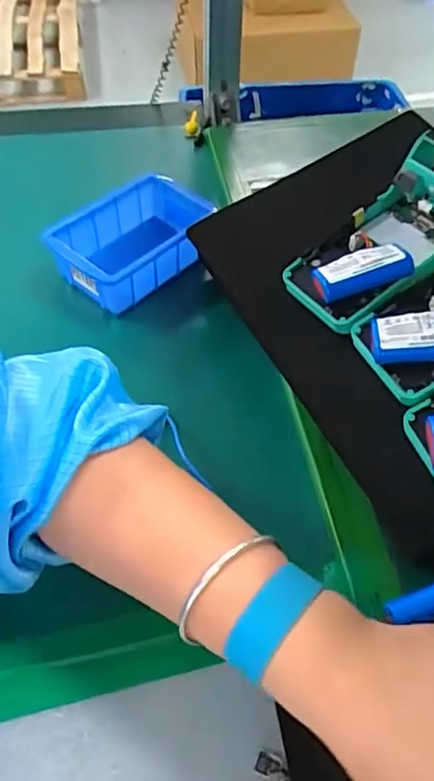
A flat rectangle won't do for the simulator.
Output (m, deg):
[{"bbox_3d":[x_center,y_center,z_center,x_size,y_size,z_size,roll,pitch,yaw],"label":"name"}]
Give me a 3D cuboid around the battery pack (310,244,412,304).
[{"bbox_3d":[0.105,-0.087,0.418,0.069,0.015,0.031,-17,55,3],"label":"battery pack"}]

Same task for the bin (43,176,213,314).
[{"bbox_3d":[-0.080,-0.143,0.556,0.100,0.059,0.151,34,60,21],"label":"bin"}]

